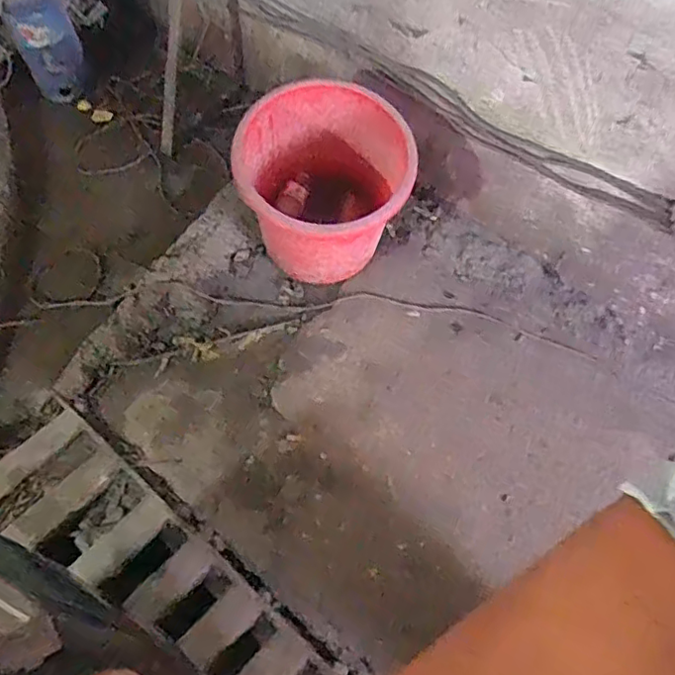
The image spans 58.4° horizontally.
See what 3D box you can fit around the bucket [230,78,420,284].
[{"bbox_3d":[-0.057,-0.311,1.351,0.388,0.358,0.339,15,60,6],"label":"bucket"}]

